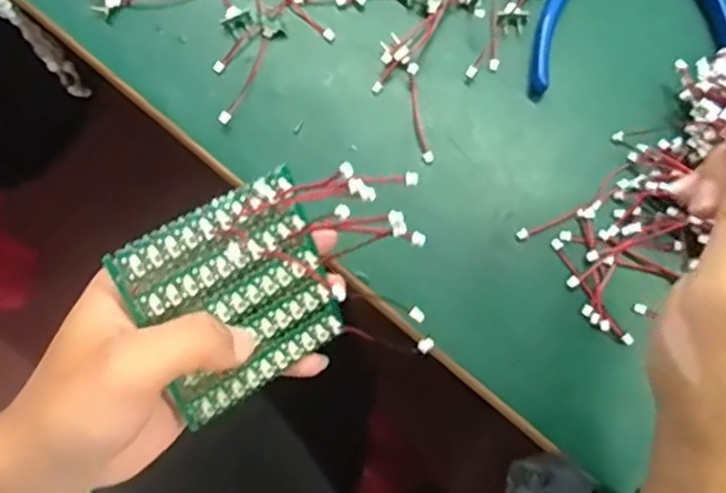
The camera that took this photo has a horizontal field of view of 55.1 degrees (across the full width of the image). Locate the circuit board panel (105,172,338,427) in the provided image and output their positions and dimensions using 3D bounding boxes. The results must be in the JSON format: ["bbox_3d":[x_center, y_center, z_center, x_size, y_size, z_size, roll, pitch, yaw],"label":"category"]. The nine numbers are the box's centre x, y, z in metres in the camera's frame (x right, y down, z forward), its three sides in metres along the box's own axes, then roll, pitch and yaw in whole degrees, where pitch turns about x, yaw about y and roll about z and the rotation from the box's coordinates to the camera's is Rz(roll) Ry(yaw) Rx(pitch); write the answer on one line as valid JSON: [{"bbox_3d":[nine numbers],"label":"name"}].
[{"bbox_3d":[-0.052,0.022,0.291,0.079,0.009,0.085,-32,120,-24],"label":"circuit board panel"}]

